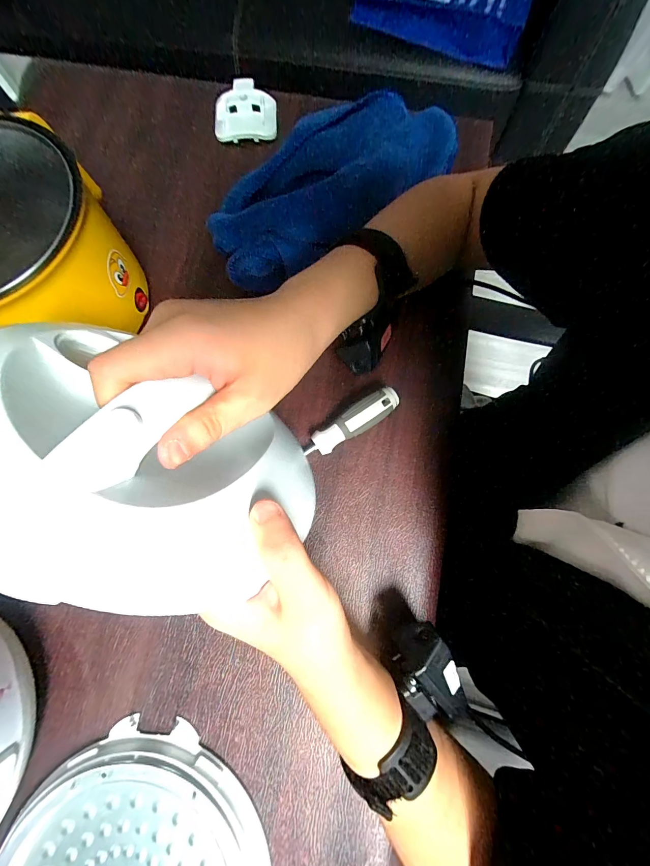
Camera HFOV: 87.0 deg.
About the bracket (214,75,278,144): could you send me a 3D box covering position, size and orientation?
[{"bbox_3d":[-0.099,-0.404,0.428,0.077,0.020,0.072,-3,76,0],"label":"bracket"}]

